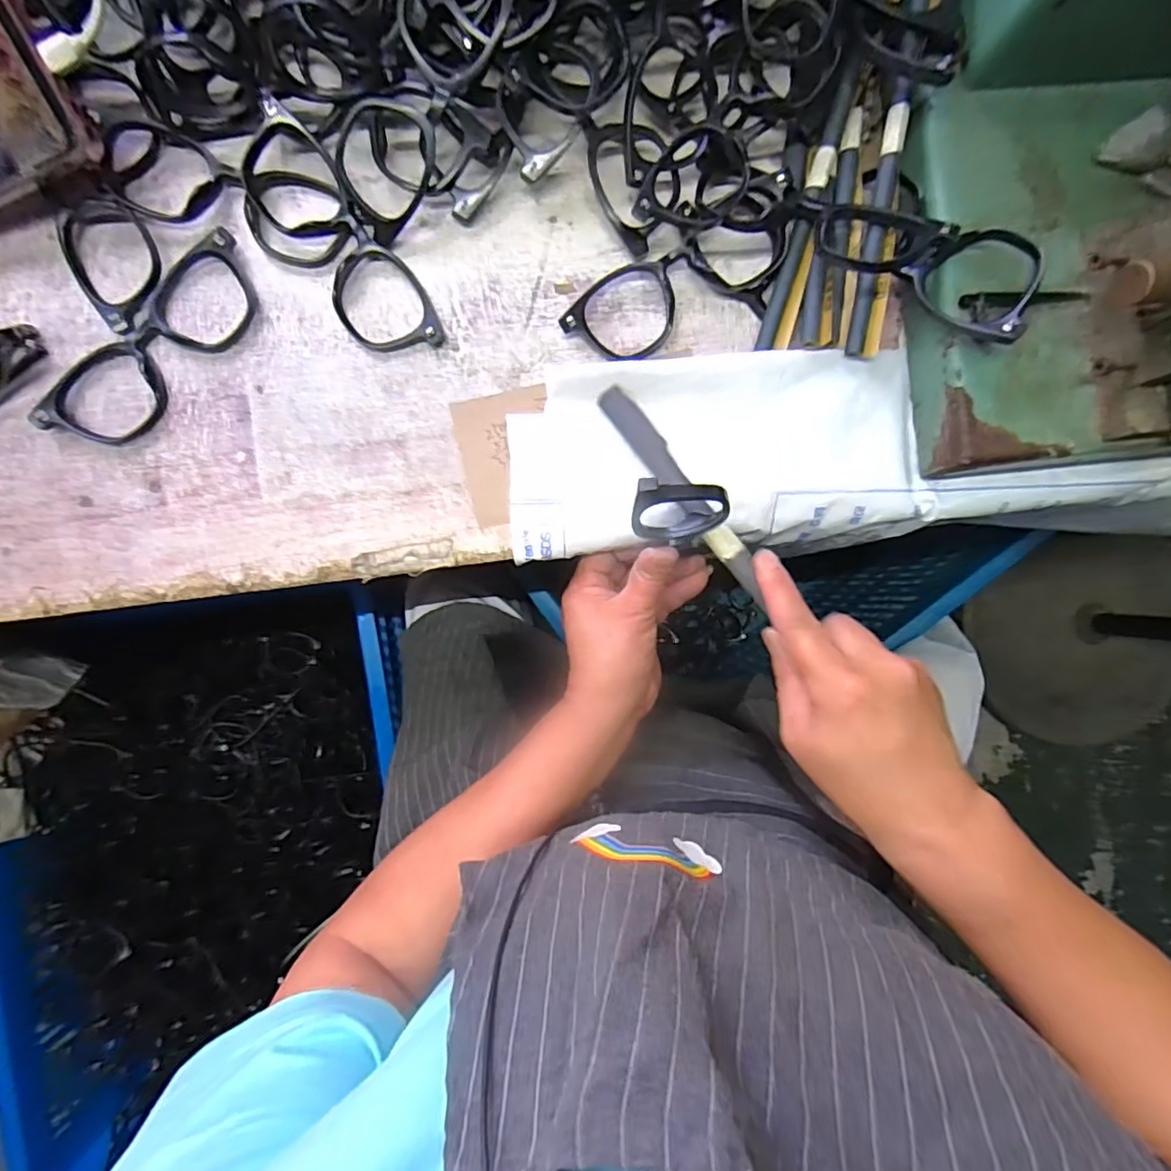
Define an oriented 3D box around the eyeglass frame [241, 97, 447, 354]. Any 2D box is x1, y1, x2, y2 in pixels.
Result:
[{"bbox_3d":[-0.132,-0.185,0.324,0.046,0.029,0.136,-36,92,-1],"label":"eyeglass frame"}]

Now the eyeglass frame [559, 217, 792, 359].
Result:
[{"bbox_3d":[0.052,-0.165,0.339,0.134,0.019,0.050,-19,92,-2],"label":"eyeglass frame"}]

